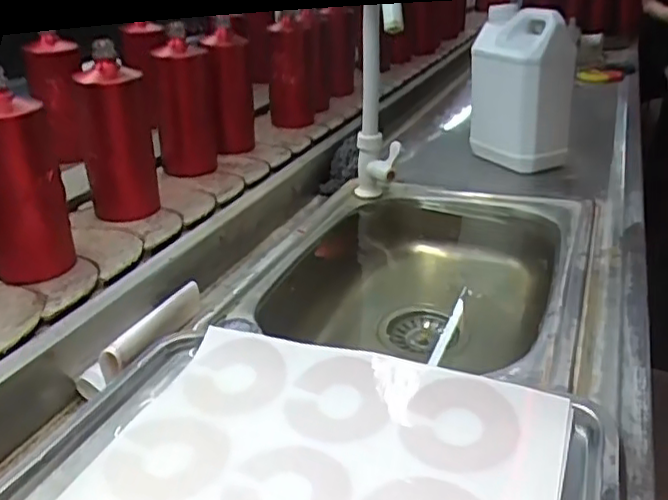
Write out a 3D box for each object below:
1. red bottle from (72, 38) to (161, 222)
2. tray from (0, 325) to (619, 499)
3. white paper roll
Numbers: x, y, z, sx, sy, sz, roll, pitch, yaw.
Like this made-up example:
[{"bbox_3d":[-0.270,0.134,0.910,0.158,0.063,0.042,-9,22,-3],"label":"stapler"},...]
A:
[{"bbox_3d":[-0.269,-0.143,0.812,0.079,0.205,0.066,-11,28,-20],"label":"red bottle"},{"bbox_3d":[-0.034,0.153,0.431,0.386,0.032,0.280,11,30,21],"label":"tray"},{"bbox_3d":[-0.163,0.066,0.598,0.025,0.023,0.135,10,30,19],"label":"white paper roll"}]

